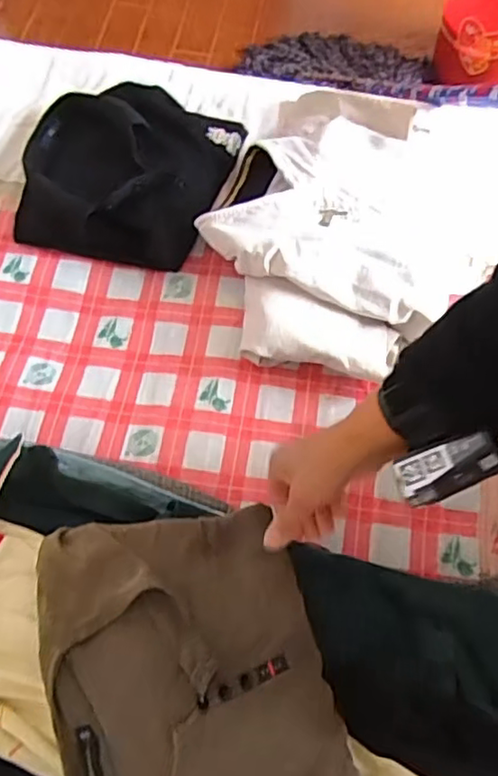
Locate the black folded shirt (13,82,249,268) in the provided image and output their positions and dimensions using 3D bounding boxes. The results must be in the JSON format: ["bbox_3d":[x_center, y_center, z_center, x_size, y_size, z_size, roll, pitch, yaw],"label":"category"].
[{"bbox_3d":[-0.156,-0.272,0.781,0.261,0.059,0.251,11,64,3],"label":"black folded shirt"}]

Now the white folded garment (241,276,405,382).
[{"bbox_3d":[0.071,-0.053,0.686,0.177,0.058,0.087,20,65,7],"label":"white folded garment"}]

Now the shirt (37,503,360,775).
[{"bbox_3d":[-0.040,0.216,0.454,0.193,0.041,0.258,-12,65,-8],"label":"shirt"}]

